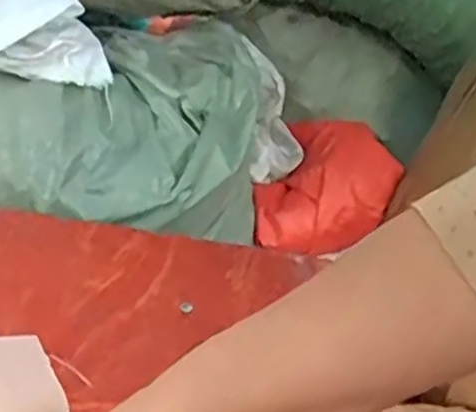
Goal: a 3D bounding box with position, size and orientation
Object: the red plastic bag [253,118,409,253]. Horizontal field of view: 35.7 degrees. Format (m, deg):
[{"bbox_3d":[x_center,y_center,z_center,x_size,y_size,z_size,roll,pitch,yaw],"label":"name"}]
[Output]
[{"bbox_3d":[0.142,-0.034,1.152,0.203,0.121,0.230,11,32,9],"label":"red plastic bag"}]

